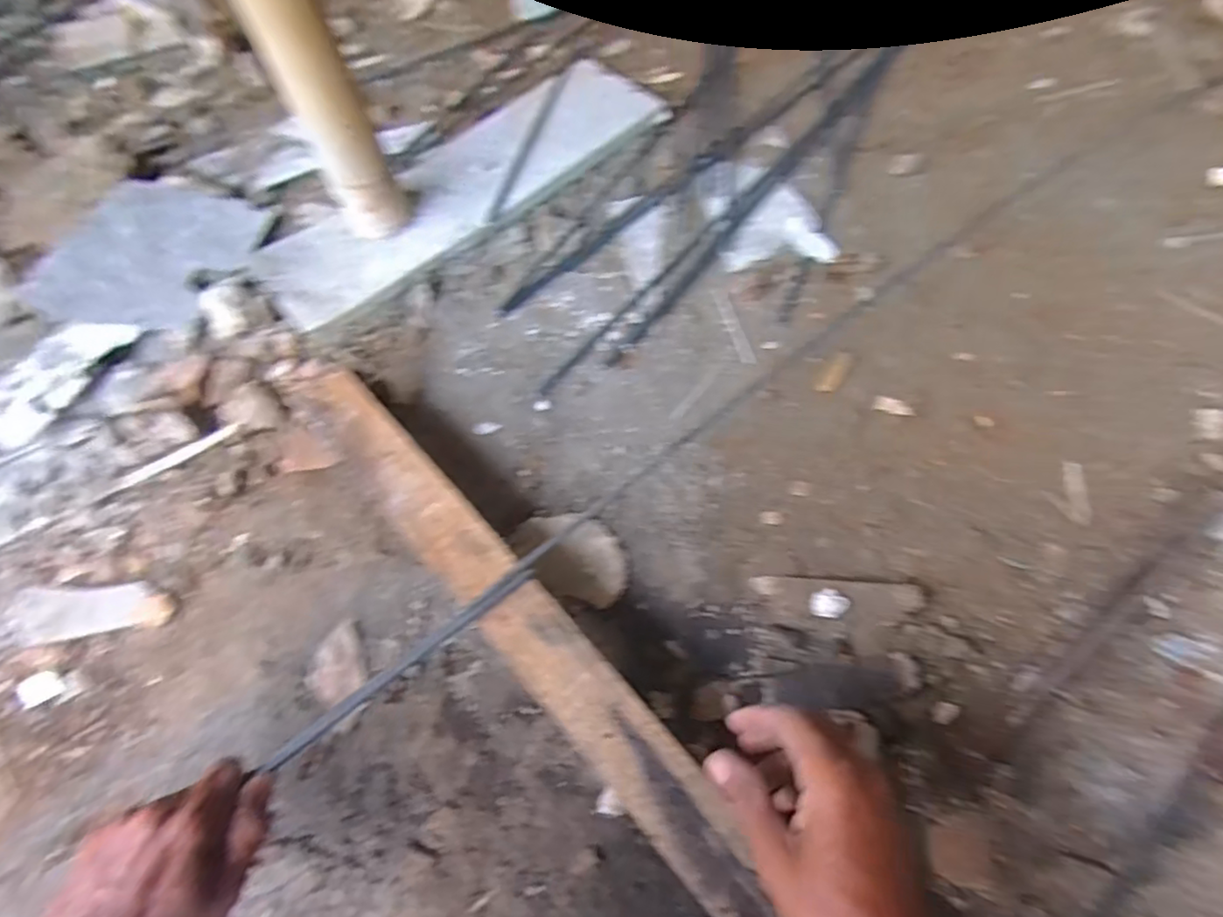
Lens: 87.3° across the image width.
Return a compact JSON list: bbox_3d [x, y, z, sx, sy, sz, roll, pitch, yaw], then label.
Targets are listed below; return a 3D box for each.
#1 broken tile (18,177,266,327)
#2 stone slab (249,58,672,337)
[{"bbox_3d":[-0.505,-0.227,0.703,0.164,0.016,0.223,20,57,-4],"label":"broken tile"},{"bbox_3d":[-0.177,-0.335,0.785,0.523,0.030,0.163,-38,67,-15],"label":"stone slab"}]

